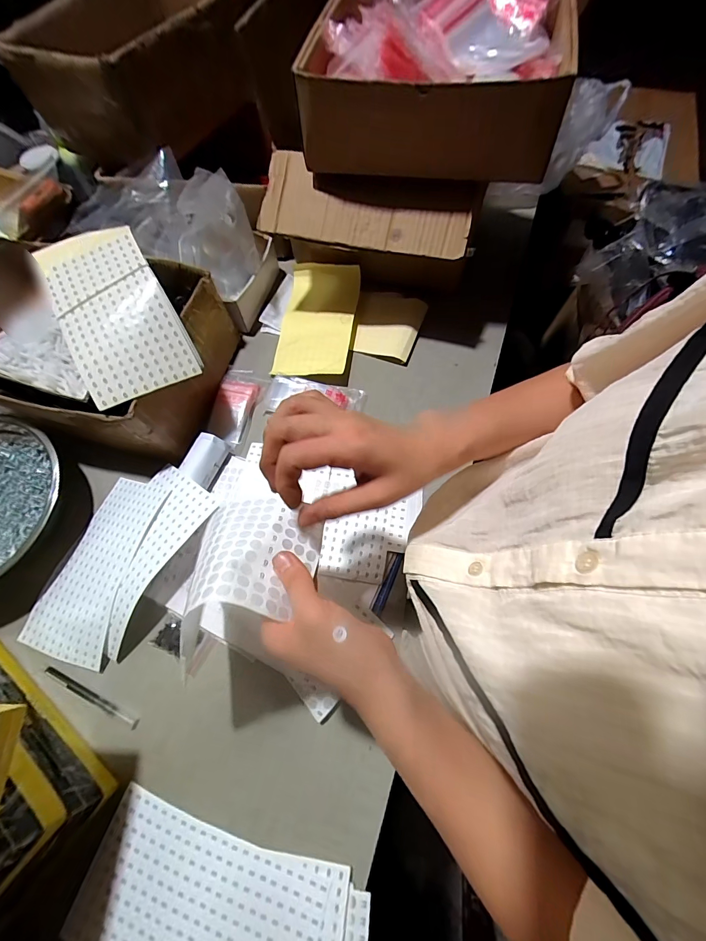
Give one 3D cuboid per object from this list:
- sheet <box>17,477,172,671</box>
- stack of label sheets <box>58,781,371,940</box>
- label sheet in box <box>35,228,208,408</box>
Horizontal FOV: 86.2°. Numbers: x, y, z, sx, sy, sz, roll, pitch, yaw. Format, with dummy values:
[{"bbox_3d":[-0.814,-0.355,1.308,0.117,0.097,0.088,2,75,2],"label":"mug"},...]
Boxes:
[{"bbox_3d":[-0.325,0.116,0.477,0.114,0.038,0.224,15,69,9],"label":"sheet"},{"bbox_3d":[-0.128,0.438,0.349,0.279,0.011,0.160,13,69,8],"label":"stack of label sheets"},{"bbox_3d":[-0.291,-0.198,0.462,0.125,0.026,0.221,-27,85,-10],"label":"label sheet in box"}]

